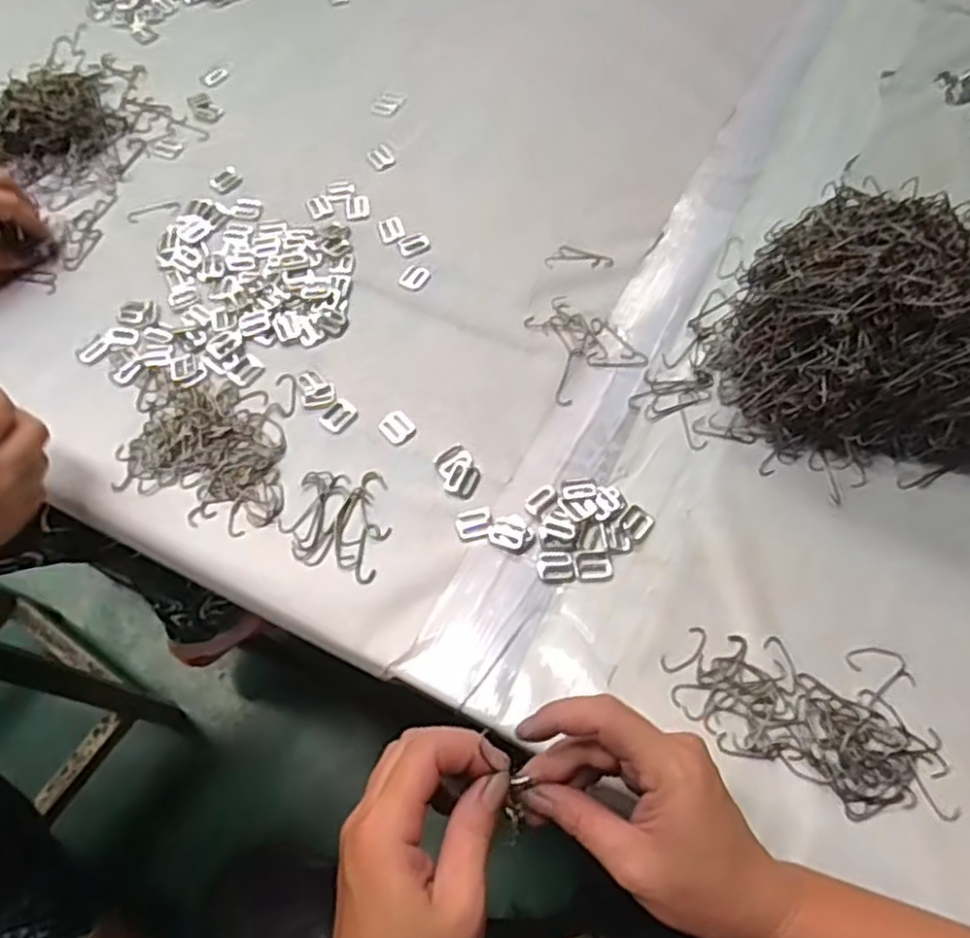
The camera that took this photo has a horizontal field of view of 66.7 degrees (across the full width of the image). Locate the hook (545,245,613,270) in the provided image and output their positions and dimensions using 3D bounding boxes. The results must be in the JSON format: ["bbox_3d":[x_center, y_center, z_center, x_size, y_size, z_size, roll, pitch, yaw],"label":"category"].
[{"bbox_3d":[0.070,-0.160,0.552,0.049,0.004,0.023,-4,64,-1],"label":"hook"}]

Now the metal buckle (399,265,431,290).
[{"bbox_3d":[-0.052,-0.143,0.544,0.018,0.004,0.020,23,67,12],"label":"metal buckle"}]

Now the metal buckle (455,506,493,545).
[{"bbox_3d":[-0.006,0.034,0.457,0.022,0.004,0.021,-14,65,-6],"label":"metal buckle"}]

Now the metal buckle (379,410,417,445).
[{"bbox_3d":[-0.058,-0.028,0.488,0.019,0.004,0.022,-38,69,-16],"label":"metal buckle"}]

